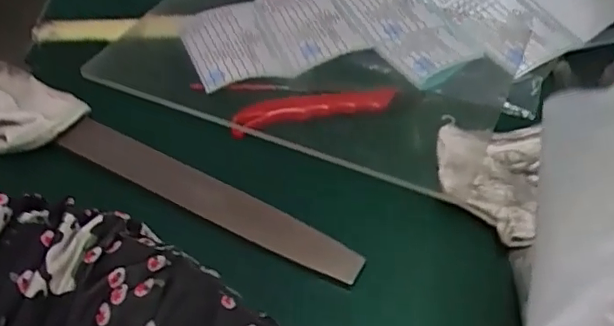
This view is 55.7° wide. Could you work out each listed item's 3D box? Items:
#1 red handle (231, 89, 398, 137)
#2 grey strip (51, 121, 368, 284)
[{"bbox_3d":[0.006,-0.039,0.410,0.119,0.011,0.023,-11,52,-11],"label":"red handle"},{"bbox_3d":[-0.064,0.019,0.365,0.215,0.009,0.026,24,54,16],"label":"grey strip"}]

